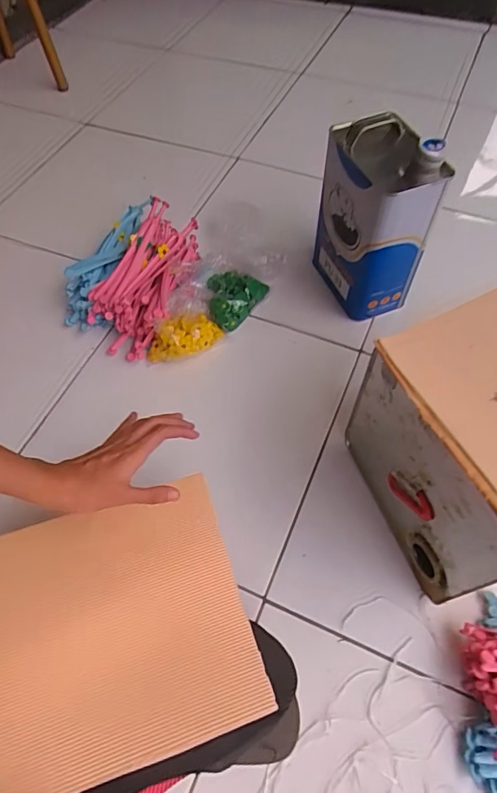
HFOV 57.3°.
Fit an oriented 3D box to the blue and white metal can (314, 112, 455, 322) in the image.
[{"bbox_3d":[0.189,-0.266,0.699,0.110,0.271,0.164,-19,61,-9],"label":"blue and white metal can"}]

